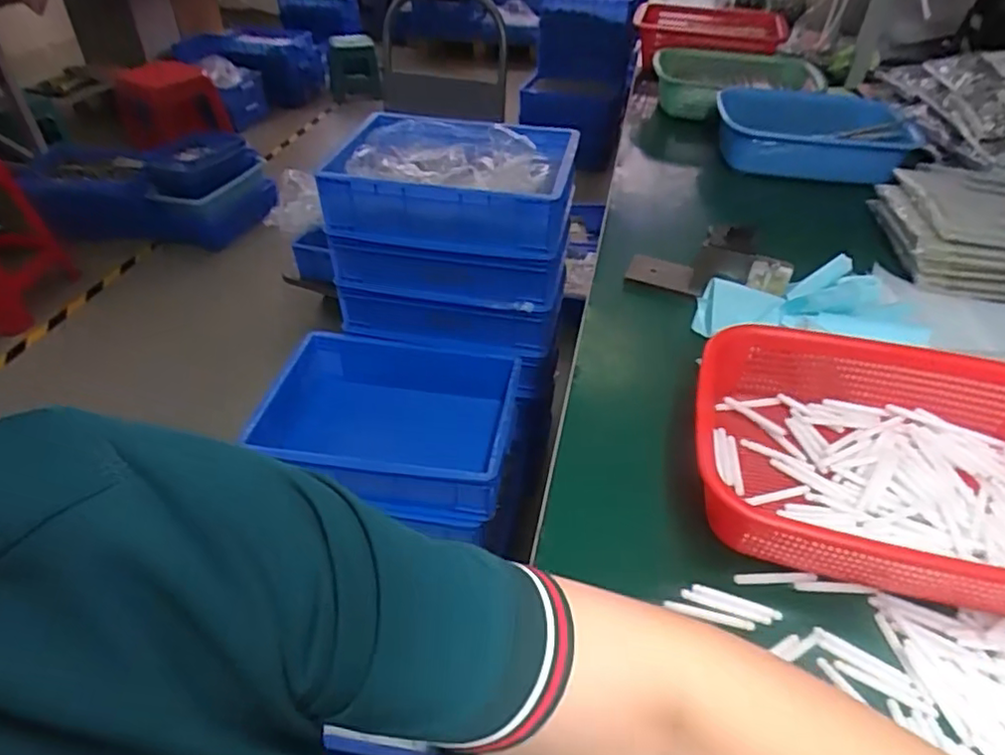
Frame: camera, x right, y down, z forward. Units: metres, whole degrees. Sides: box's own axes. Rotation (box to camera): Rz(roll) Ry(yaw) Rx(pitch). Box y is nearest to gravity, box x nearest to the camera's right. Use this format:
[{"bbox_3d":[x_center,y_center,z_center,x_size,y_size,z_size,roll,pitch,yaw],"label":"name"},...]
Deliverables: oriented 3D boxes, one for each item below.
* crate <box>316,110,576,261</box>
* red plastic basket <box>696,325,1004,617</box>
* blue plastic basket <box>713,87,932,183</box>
[{"bbox_3d":[-0.089,-0.355,1.139,0.418,0.127,0.290,8,42,9],"label":"crate"},{"bbox_3d":[0.304,0.069,0.471,0.302,0.087,0.198,9,41,13],"label":"red plastic basket"},{"bbox_3d":[0.487,-0.393,1.017,0.283,0.091,0.165,7,42,8],"label":"blue plastic basket"}]

